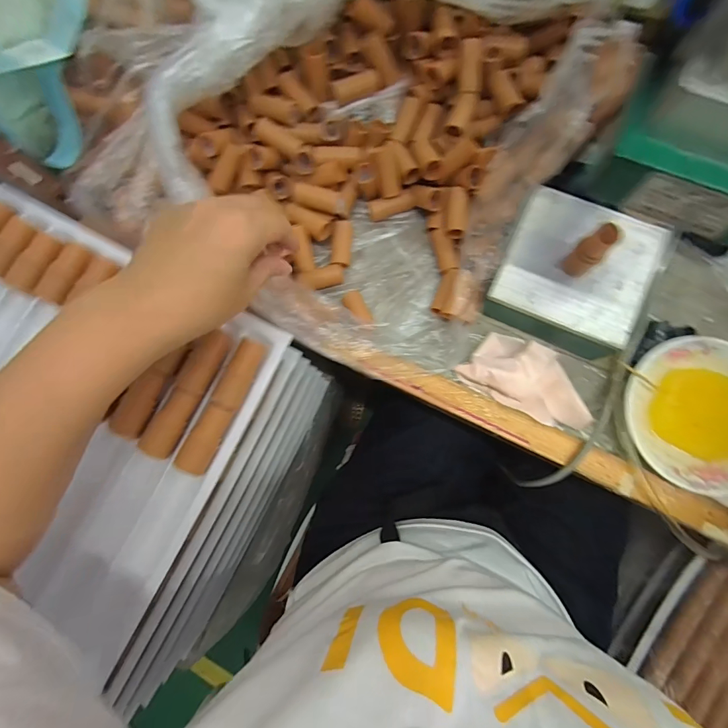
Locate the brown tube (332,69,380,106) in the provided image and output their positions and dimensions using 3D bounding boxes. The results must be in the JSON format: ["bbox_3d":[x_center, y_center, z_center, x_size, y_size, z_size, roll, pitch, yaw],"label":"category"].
[{"bbox_3d":[-0.008,-0.280,0.402,0.046,0.017,0.016,-26,80,0],"label":"brown tube"}]

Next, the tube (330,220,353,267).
[{"bbox_3d":[-0.023,-0.127,0.419,0.019,0.015,0.051,3,81,5],"label":"tube"}]

